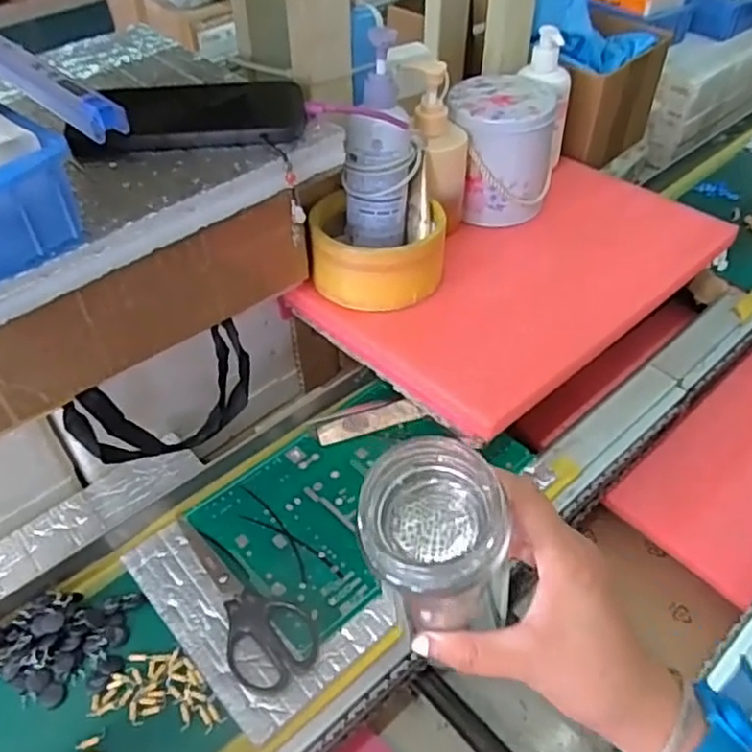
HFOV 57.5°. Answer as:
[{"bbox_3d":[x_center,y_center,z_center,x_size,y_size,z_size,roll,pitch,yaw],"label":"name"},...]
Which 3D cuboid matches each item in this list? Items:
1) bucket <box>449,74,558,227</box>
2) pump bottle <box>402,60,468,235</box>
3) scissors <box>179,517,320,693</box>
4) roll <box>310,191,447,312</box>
[{"bbox_3d":[0.127,-0.231,0.704,0.105,0.115,0.100,0,46,2],"label":"bucket"},{"bbox_3d":[0.061,-0.210,0.652,0.056,0.156,0.055,-7,47,-5],"label":"pump bottle"},{"bbox_3d":[-0.102,0.157,0.492,0.057,0.013,0.151,-33,54,-26],"label":"scissors"},{"bbox_3d":[-0.004,-0.111,0.636,0.123,0.066,0.123,-1,46,1],"label":"roll"}]

